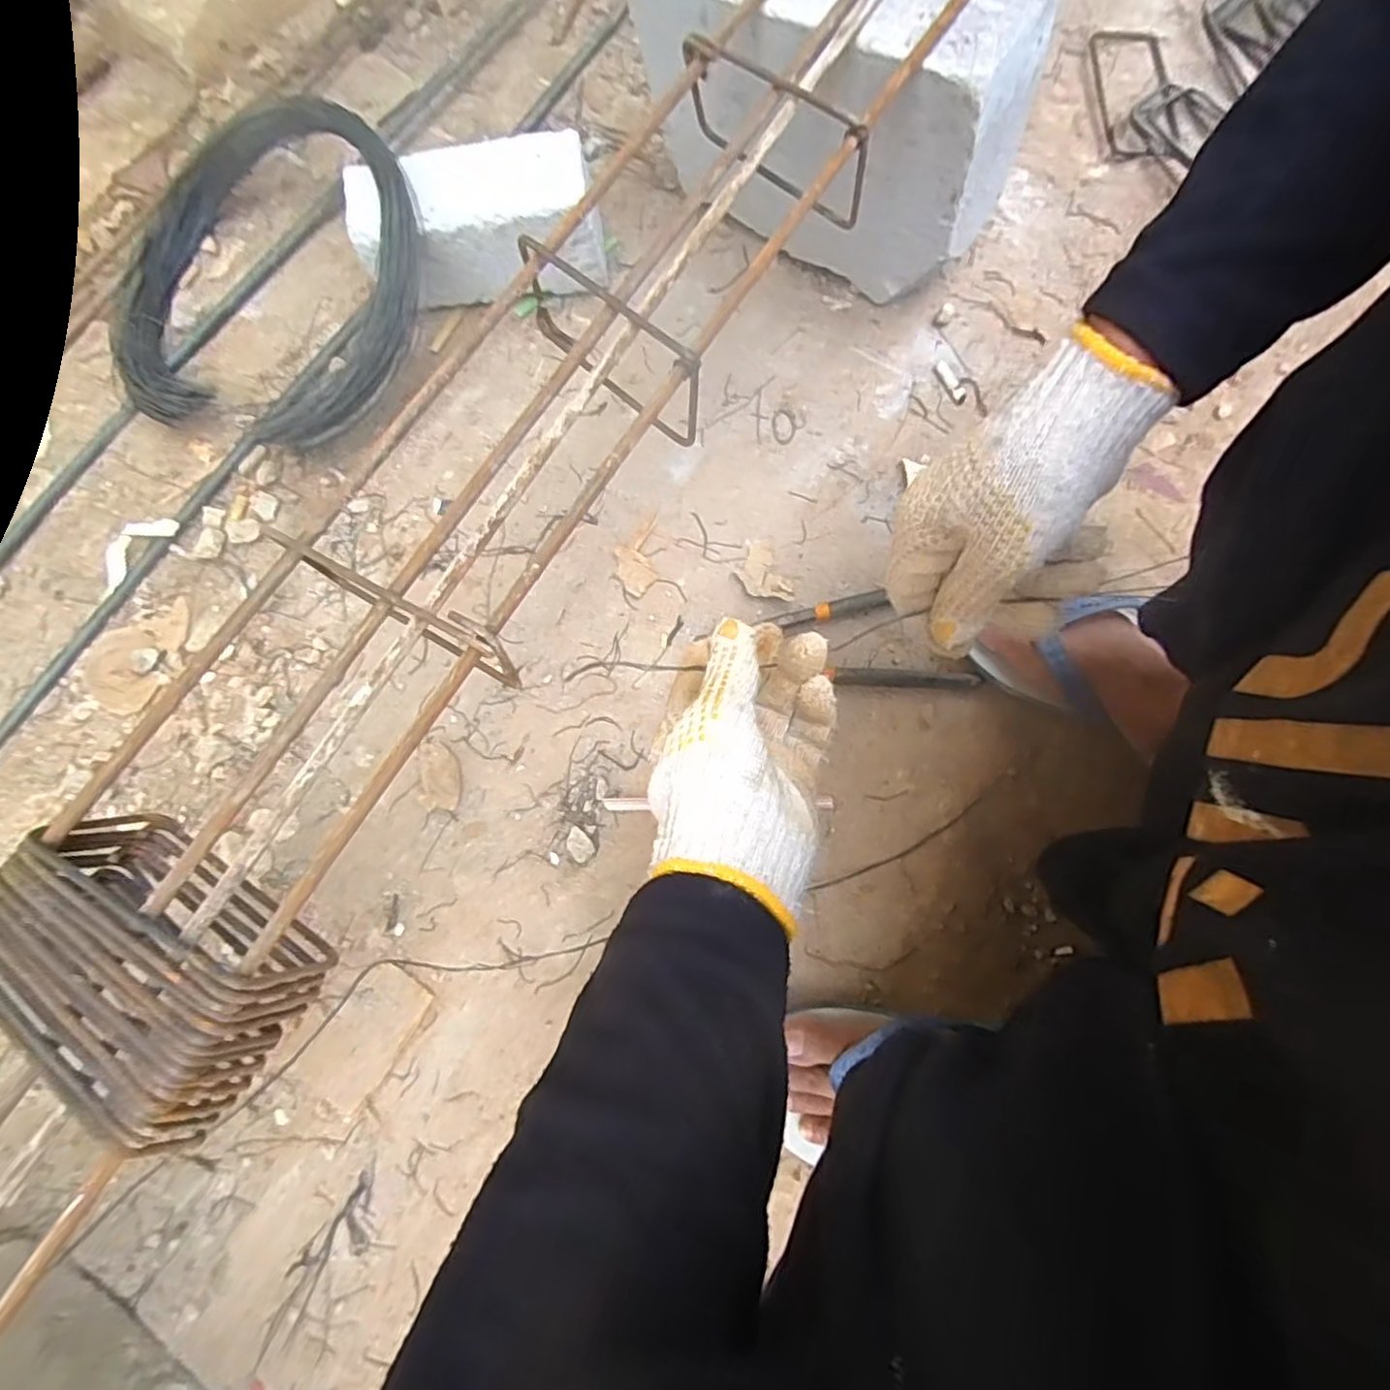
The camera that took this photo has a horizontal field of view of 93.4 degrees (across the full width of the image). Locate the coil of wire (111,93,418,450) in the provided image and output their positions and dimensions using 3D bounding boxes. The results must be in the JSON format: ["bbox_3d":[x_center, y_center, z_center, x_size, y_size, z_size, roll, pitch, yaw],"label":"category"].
[{"bbox_3d":[-0.388,-0.363,0.572,0.317,0.096,0.267,9,78,3],"label":"coil of wire"}]

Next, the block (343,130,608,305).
[{"bbox_3d":[-0.186,-0.401,0.574,0.207,0.099,0.080,-6,78,0],"label":"block"}]

